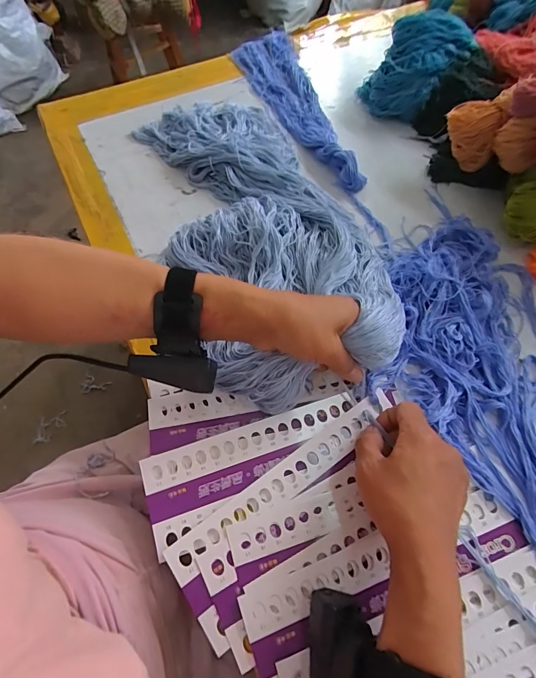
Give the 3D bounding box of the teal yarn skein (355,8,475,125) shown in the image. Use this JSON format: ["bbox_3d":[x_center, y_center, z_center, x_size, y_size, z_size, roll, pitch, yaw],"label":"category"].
[{"bbox_3d":[0.218,-0.406,0.563,0.146,0.106,0.107,18,64,10],"label":"teal yarn skein"}]

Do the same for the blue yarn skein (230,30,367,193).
[{"bbox_3d":[0.055,-0.388,0.598,0.102,0.034,0.429,-20,64,-10],"label":"blue yarn skein"}]

